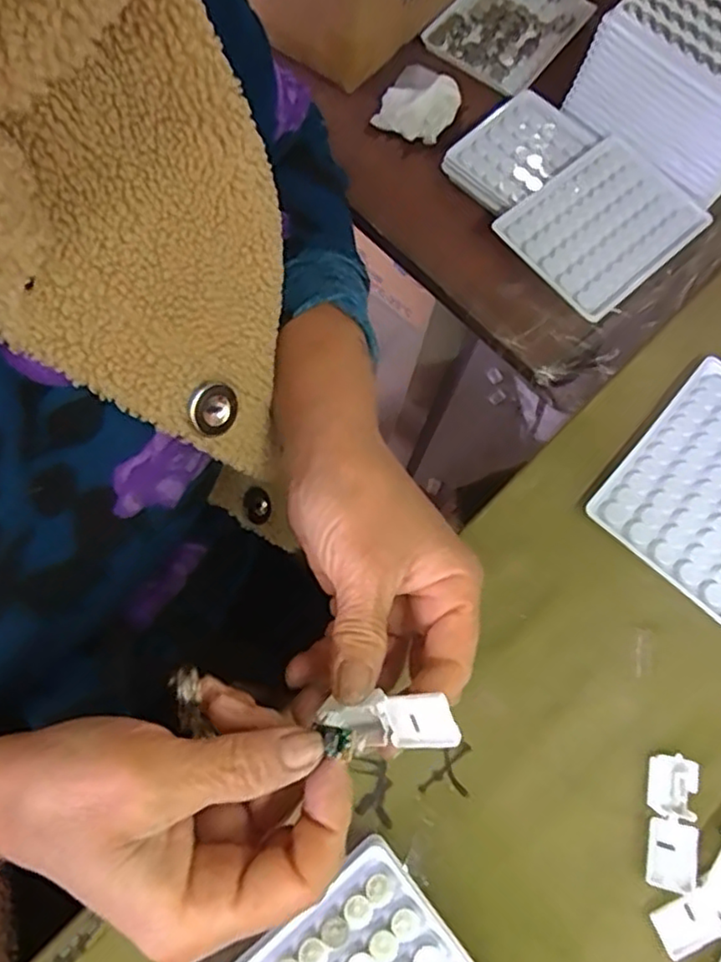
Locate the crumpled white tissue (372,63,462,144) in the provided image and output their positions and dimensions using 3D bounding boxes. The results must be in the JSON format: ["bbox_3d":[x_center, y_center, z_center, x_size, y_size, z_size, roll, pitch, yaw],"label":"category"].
[{"bbox_3d":[0.044,-0.275,0.479,0.054,0.020,0.060,23,71,4],"label":"crumpled white tissue"}]

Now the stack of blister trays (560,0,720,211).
[{"bbox_3d":[0.226,-0.270,0.451,0.130,0.069,0.101,42,74,11],"label":"stack of blister trays"}]

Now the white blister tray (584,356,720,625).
[{"bbox_3d":[0.195,0.003,0.362,0.095,0.014,0.126,42,73,10],"label":"white blister tray"}]

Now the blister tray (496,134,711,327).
[{"bbox_3d":[0.162,-0.172,0.448,0.123,0.008,0.094,-41,80,-16],"label":"blister tray"}]

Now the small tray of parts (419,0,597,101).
[{"bbox_3d":[0.115,-0.360,0.522,0.089,0.007,0.125,34,72,8],"label":"small tray of parts"}]

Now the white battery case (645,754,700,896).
[{"bbox_3d":[0.141,0.154,0.302,0.019,0.011,0.054,14,70,1],"label":"white battery case"}]

